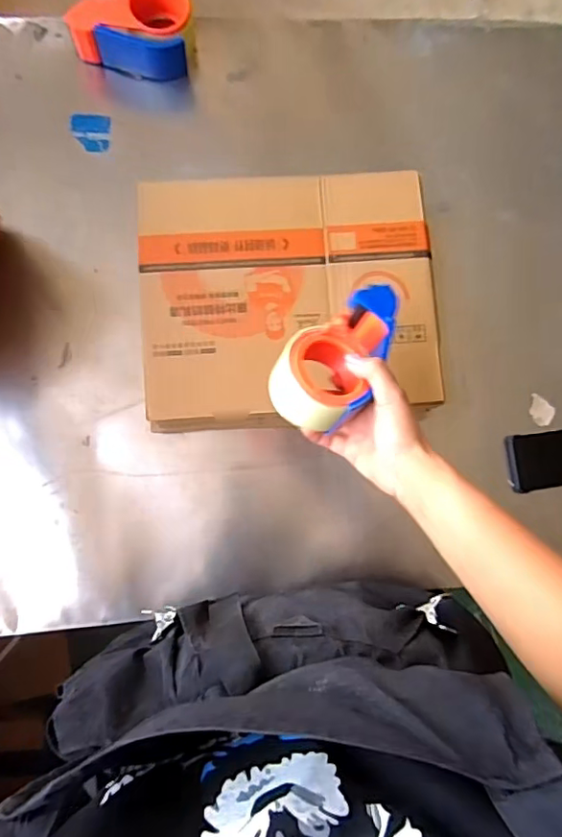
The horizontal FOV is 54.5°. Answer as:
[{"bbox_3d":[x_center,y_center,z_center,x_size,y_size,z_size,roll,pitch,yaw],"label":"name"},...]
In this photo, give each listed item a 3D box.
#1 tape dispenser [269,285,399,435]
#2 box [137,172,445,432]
[{"bbox_3d":[0.053,-0.060,0.515,0.079,0.067,0.155,38,65,1],"label":"tape dispenser"},{"bbox_3d":[0.009,-0.147,0.671,0.341,0.068,0.302,-3,82,-6],"label":"box"}]

